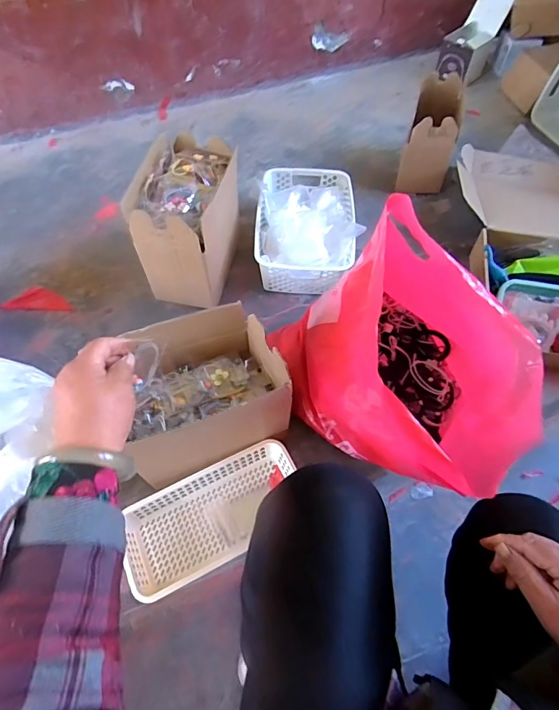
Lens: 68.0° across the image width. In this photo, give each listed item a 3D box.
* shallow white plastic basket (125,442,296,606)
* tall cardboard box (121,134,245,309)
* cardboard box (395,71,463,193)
[{"bbox_3d":[-0.094,0.236,0.616,0.263,0.056,0.127,-26,61,-14],"label":"shallow white plastic basket"},{"bbox_3d":[-0.163,-0.254,0.799,0.143,0.218,0.251,11,59,7],"label":"tall cardboard box"},{"bbox_3d":[0.364,-0.526,1.005,0.111,0.183,0.222,14,59,9],"label":"cardboard box"}]

